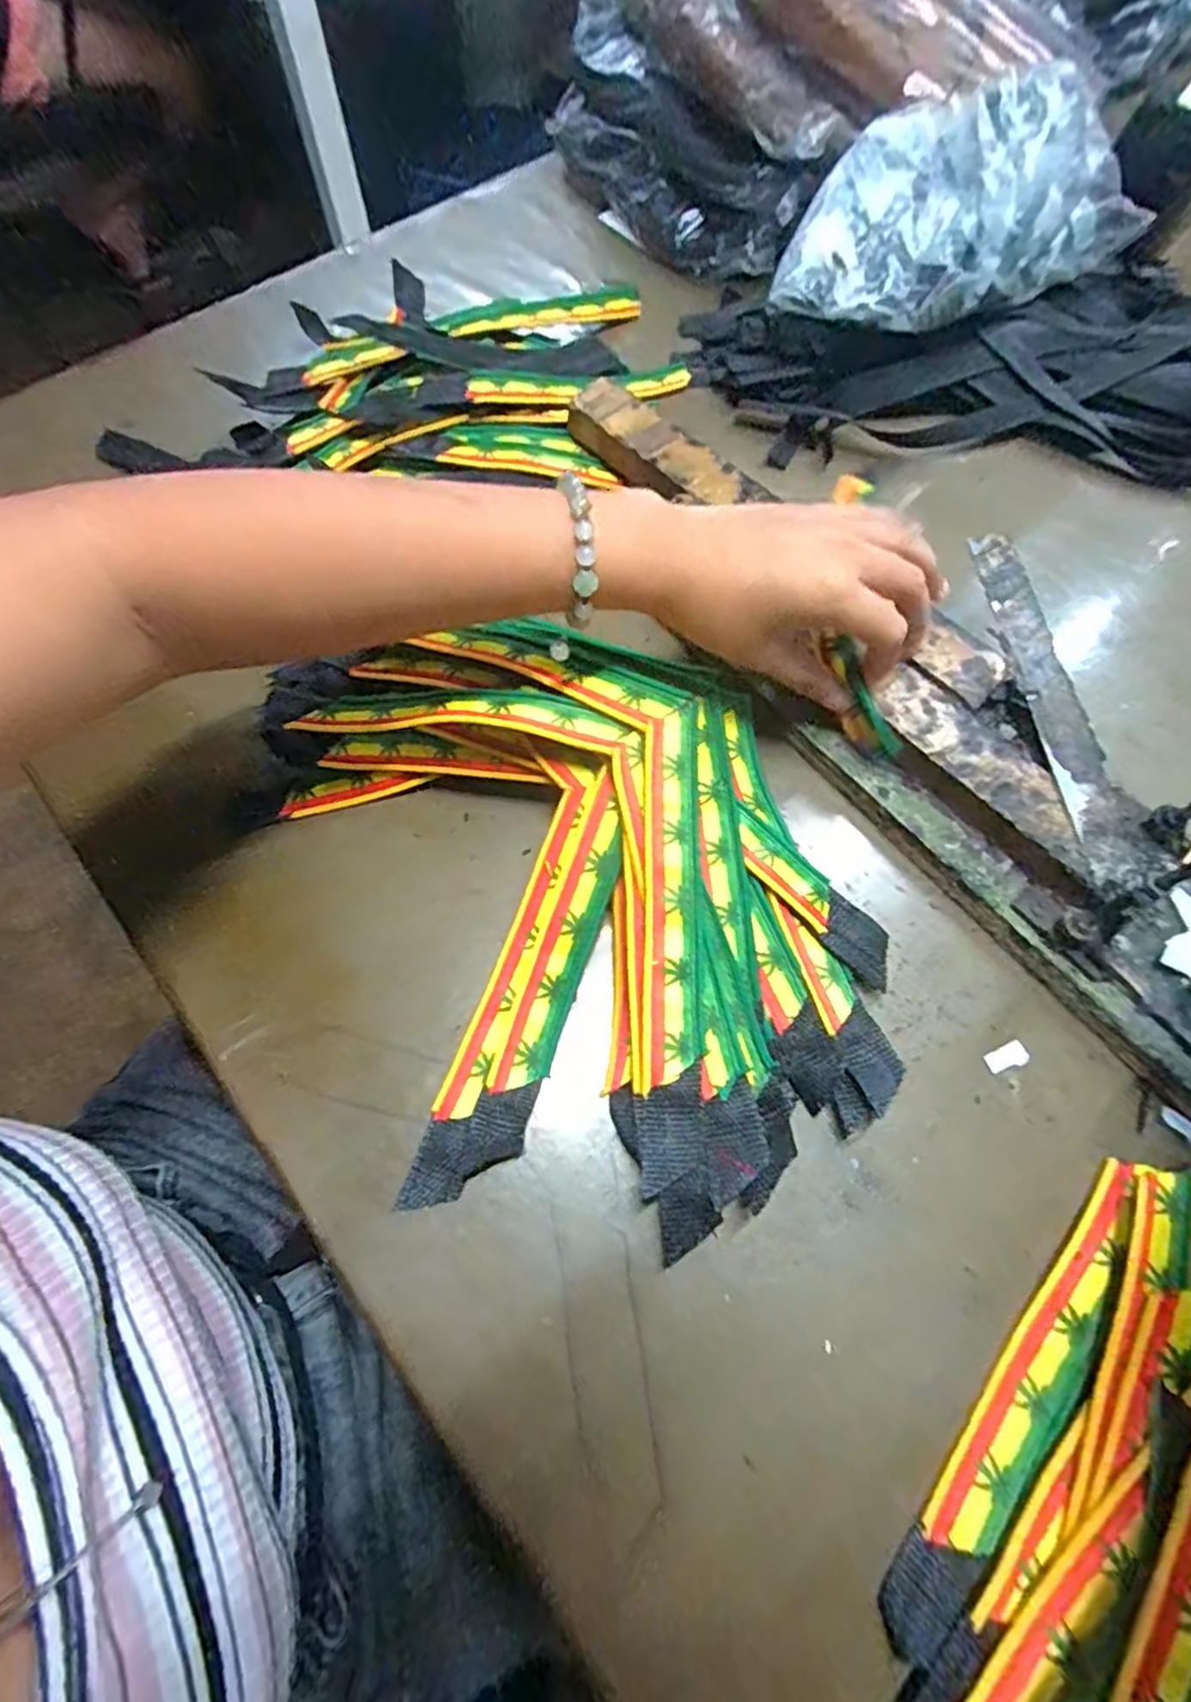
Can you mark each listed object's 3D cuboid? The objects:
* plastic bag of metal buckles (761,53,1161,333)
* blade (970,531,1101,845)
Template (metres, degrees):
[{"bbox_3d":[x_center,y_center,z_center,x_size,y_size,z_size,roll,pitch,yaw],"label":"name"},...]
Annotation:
[{"bbox_3d":[0.242,-0.429,0.454,0.267,0.094,0.117,-26,68,-10],"label":"plastic bag of metal buckles"},{"bbox_3d":[0.232,-0.095,0.360,0.025,0.010,0.175,-6,66,-1],"label":"blade"}]

